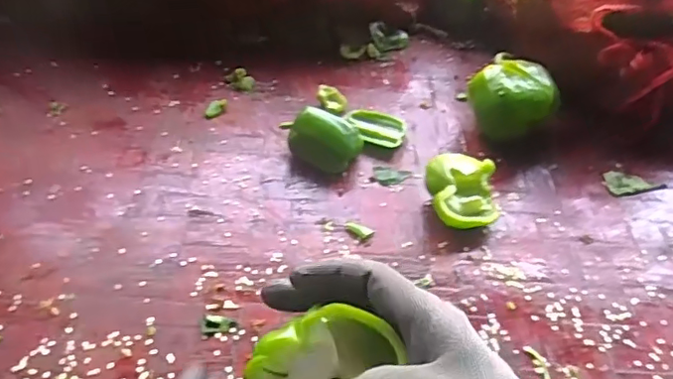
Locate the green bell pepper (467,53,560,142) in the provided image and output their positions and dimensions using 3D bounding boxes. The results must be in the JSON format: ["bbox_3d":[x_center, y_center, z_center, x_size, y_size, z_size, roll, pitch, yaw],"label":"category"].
[{"bbox_3d":[0.197,-0.104,0.634,0.087,0.064,0.082,2,48,-3],"label":"green bell pepper"}]

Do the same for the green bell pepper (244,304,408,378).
[{"bbox_3d":[-0.003,0.097,0.300,0.076,0.044,0.066,-35,80,5],"label":"green bell pepper"}]

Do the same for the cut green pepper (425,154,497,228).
[{"bbox_3d":[0.127,0.006,0.556,0.071,0.046,0.069,2,48,-3],"label":"cut green pepper"}]

